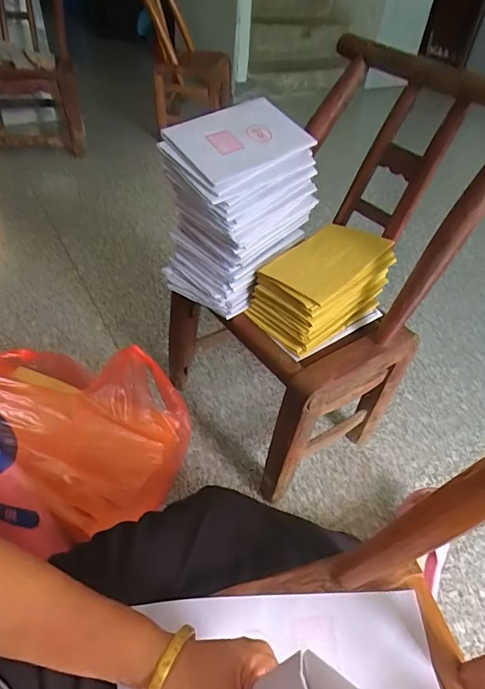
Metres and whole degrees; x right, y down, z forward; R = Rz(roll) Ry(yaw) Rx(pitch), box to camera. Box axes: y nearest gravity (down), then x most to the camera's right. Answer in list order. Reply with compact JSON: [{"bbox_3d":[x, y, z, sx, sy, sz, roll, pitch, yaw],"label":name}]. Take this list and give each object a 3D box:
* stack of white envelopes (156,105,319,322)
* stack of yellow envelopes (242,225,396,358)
[{"bbox_3d":[-0.006,-0.219,0.710,0.143,0.252,0.216,30,49,23],"label":"stack of white envelopes"},{"bbox_3d":[0.133,-0.103,0.739,0.219,0.106,0.141,-30,54,-31],"label":"stack of yellow envelopes"}]

